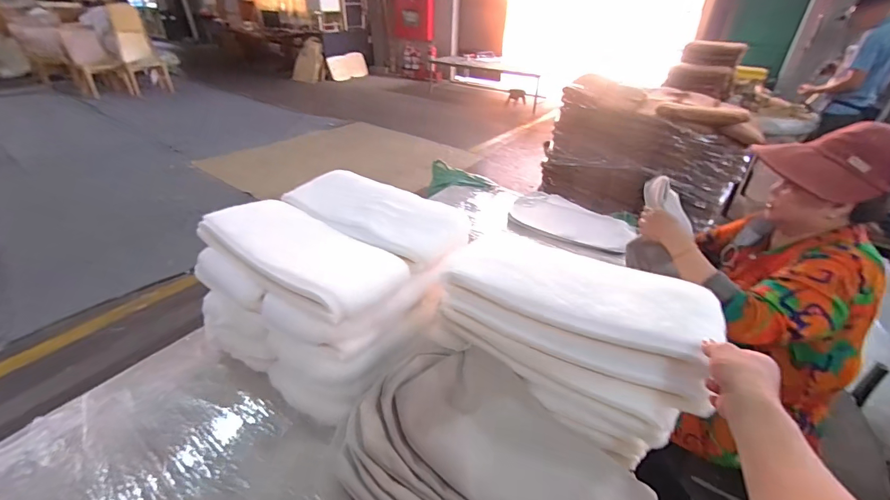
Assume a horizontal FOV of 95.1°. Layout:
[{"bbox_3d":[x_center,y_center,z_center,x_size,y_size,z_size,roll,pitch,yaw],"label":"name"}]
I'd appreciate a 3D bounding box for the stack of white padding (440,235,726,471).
[{"bbox_3d":[0.245,0.159,0.801,0.433,0.260,0.253,19,34,27],"label":"stack of white padding"}]

